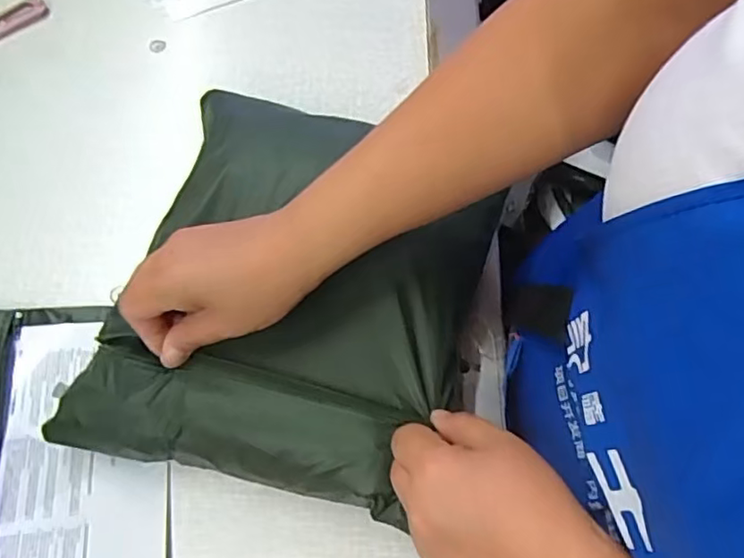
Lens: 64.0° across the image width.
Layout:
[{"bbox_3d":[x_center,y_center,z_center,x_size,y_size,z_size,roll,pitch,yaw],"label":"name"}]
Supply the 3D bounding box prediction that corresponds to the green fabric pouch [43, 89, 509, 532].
[{"bbox_3d":[-0.046,0.002,0.395,0.234,0.040,0.264,15,69,4],"label":"green fabric pouch"}]

